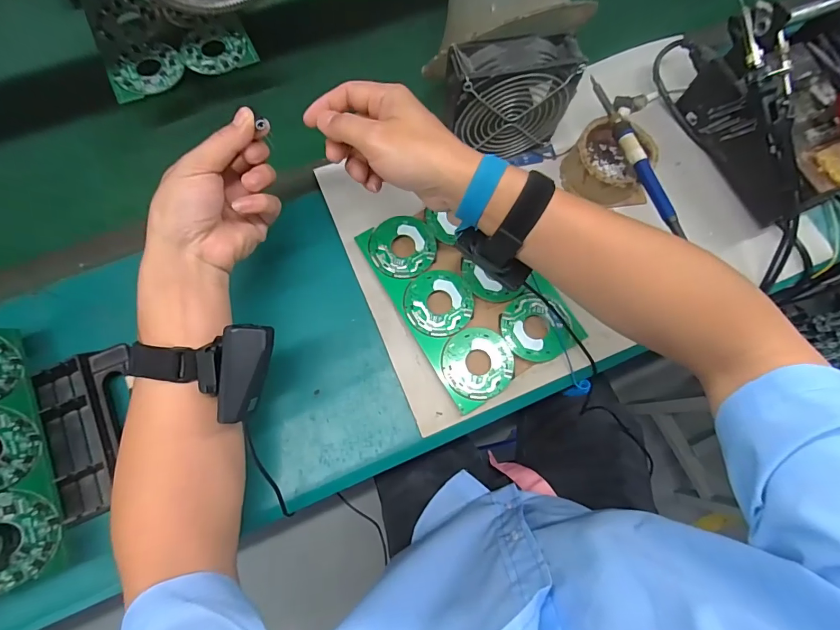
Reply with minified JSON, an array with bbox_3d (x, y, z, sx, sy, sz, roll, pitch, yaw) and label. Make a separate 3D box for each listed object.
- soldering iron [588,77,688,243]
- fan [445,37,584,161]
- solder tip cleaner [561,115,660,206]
[{"bbox_3d":[0.223,-0.171,0.424,0.017,0.016,0.194,-19,77,-6],"label":"soldering iron"},{"bbox_3d":[0.086,-0.213,0.418,0.124,0.119,0.044,-9,76,-4],"label":"fan"},{"bbox_3d":[0.206,-0.168,0.449,0.088,0.045,0.091,3,75,-1],"label":"solder tip cleaner"}]

